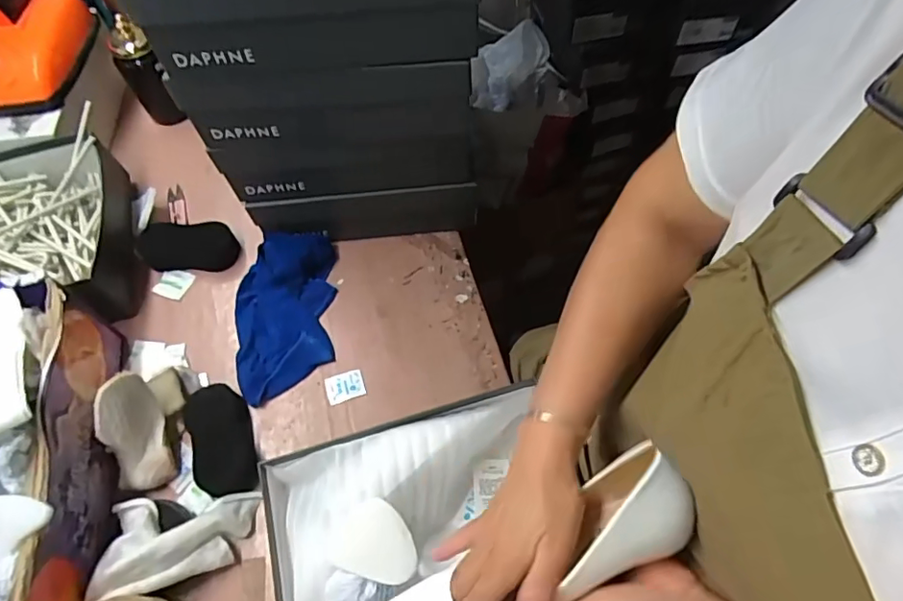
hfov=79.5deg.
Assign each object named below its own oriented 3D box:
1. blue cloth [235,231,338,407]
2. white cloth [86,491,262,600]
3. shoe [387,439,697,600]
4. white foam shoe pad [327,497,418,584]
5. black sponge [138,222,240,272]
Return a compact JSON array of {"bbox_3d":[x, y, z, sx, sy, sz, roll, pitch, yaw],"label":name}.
[{"bbox_3d":[-0.222,0.017,0.707,0.132,0.043,0.225,-4,60,0],"label":"blue cloth"},{"bbox_3d":[-0.279,0.247,0.556,0.131,0.062,0.091,-6,60,-1],"label":"white cloth"},{"bbox_3d":[0.053,0.192,0.383,0.250,0.067,0.078,-32,61,13],"label":"shoe"},{"bbox_3d":[-0.070,0.221,0.504,0.080,0.010,0.064,13,62,10],"label":"white foam shoe pad"},{"bbox_3d":[-0.377,-0.075,0.775,0.135,0.042,0.067,2,60,3],"label":"black sponge"}]

